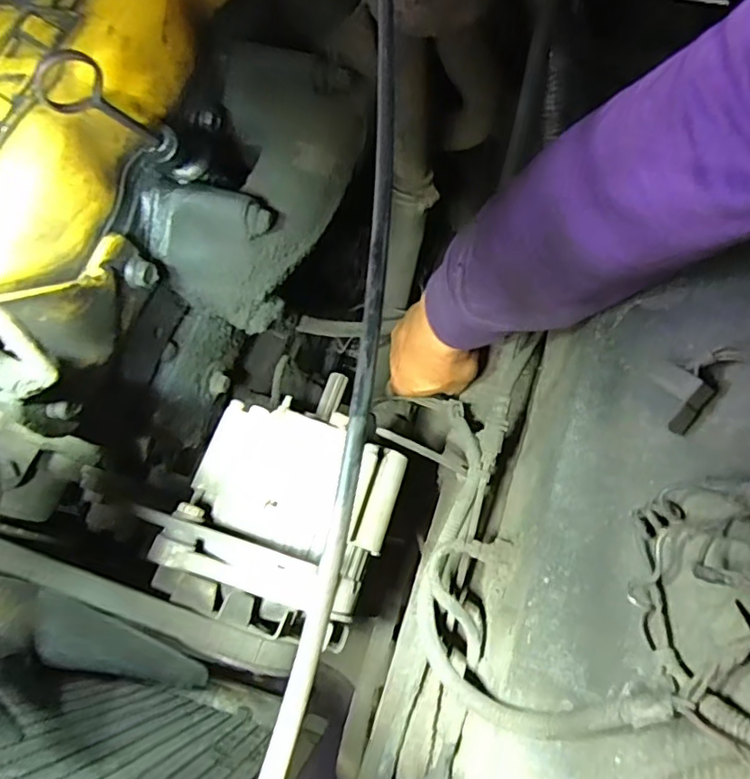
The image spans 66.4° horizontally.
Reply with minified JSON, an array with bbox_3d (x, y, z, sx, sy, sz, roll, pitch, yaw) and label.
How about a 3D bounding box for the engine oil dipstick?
[{"bbox_3d":[-0.134,-0.142,0.294,0.029,0.088,0.010,-46,76,11],"label":"engine oil dipstick"}]

